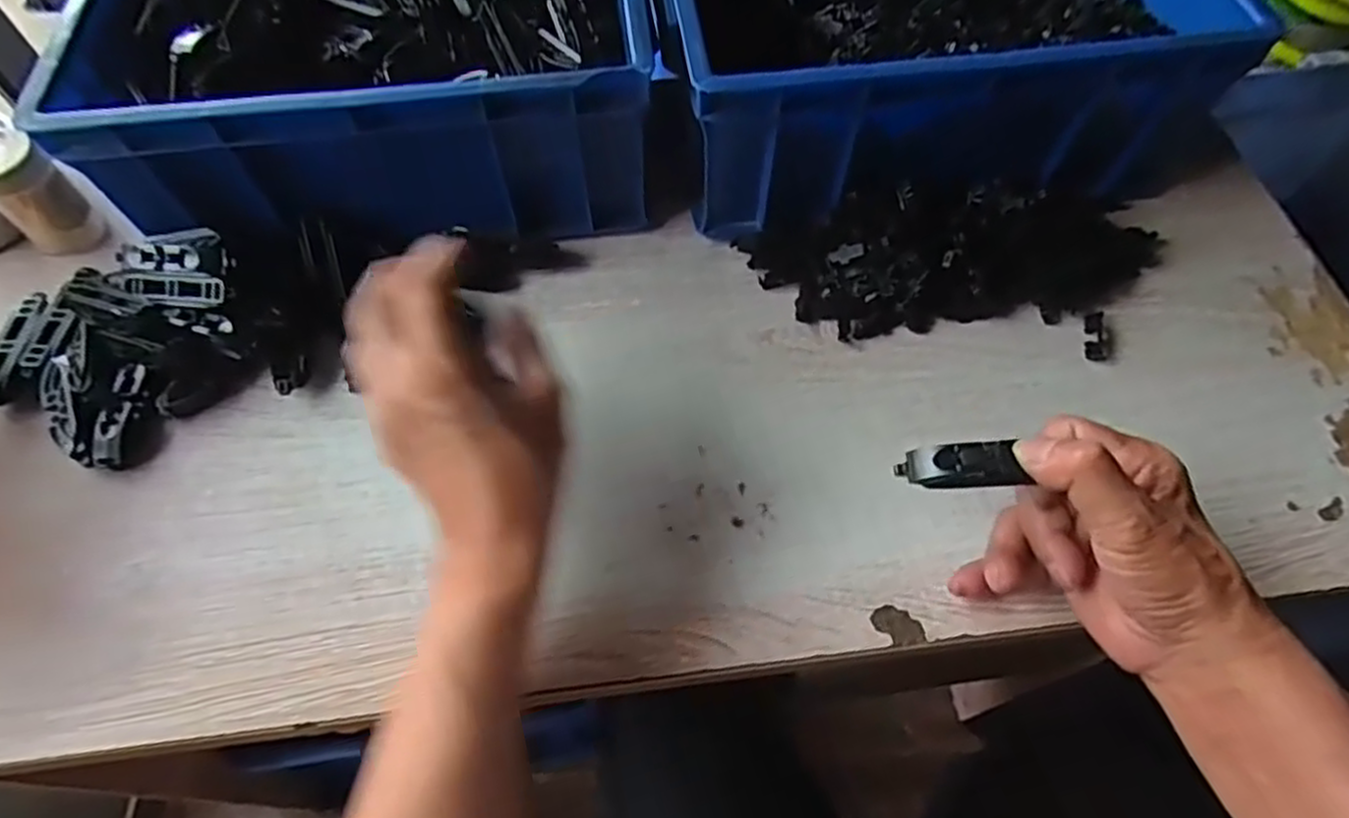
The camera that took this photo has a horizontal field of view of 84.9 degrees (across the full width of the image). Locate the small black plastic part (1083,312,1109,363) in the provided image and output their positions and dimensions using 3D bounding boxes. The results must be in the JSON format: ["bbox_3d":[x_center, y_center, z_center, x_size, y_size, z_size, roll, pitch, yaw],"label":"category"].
[{"bbox_3d":[0.264,-0.046,0.463,0.013,0.004,0.037,10,62,6],"label":"small black plastic part"}]

